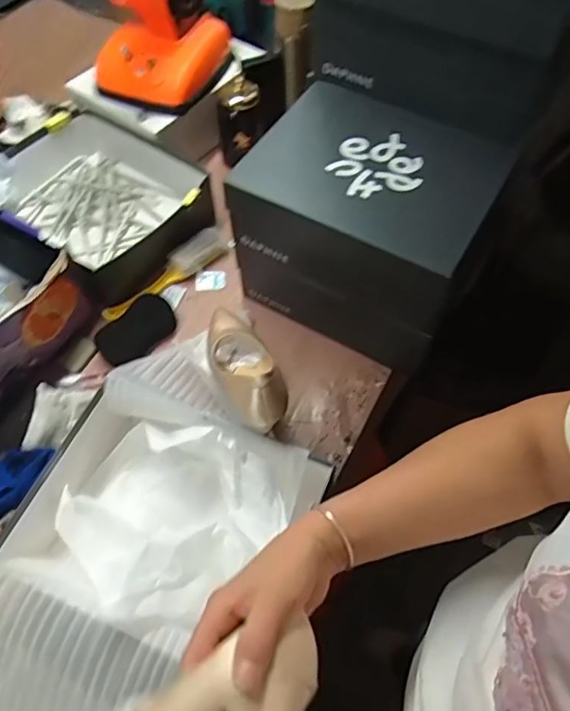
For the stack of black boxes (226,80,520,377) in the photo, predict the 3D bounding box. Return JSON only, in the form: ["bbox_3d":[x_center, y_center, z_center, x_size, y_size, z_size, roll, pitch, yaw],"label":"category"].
[{"bbox_3d":[0.111,-0.176,0.770,0.281,0.242,0.228,26,62,14],"label":"stack of black boxes"}]

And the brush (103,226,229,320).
[{"bbox_3d":[-0.178,-0.125,0.853,0.046,0.029,0.232,35,65,18],"label":"brush"}]

